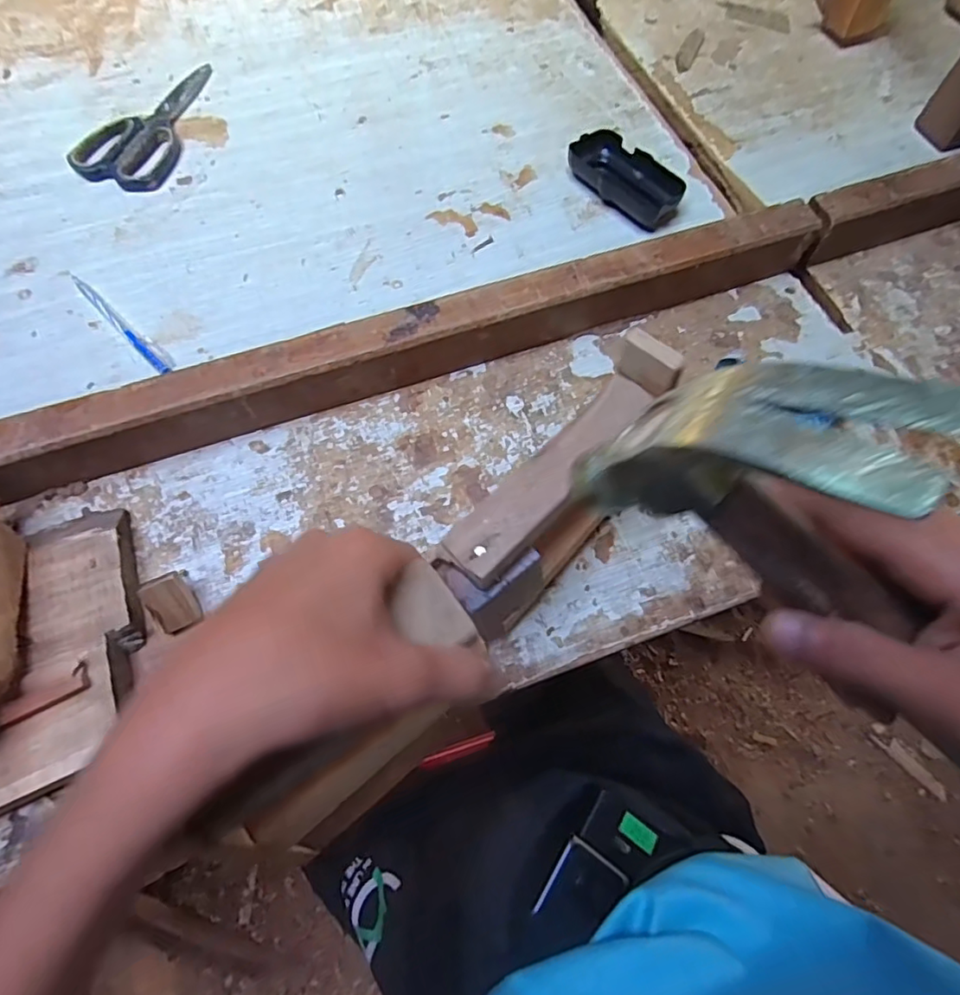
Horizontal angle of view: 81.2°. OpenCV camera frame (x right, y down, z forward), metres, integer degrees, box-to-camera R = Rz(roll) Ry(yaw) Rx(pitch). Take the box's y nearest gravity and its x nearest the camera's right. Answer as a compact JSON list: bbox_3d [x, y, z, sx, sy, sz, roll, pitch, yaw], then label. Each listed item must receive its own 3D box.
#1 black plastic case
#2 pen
[{"bbox_3d":[0.132,-0.290,0.511,0.055,0.025,0.107,-38,71,-16],"label":"black plastic case"},{"bbox_3d":[-0.290,-0.139,0.448,0.138,0.004,0.009,41,70,17],"label":"pen"}]

